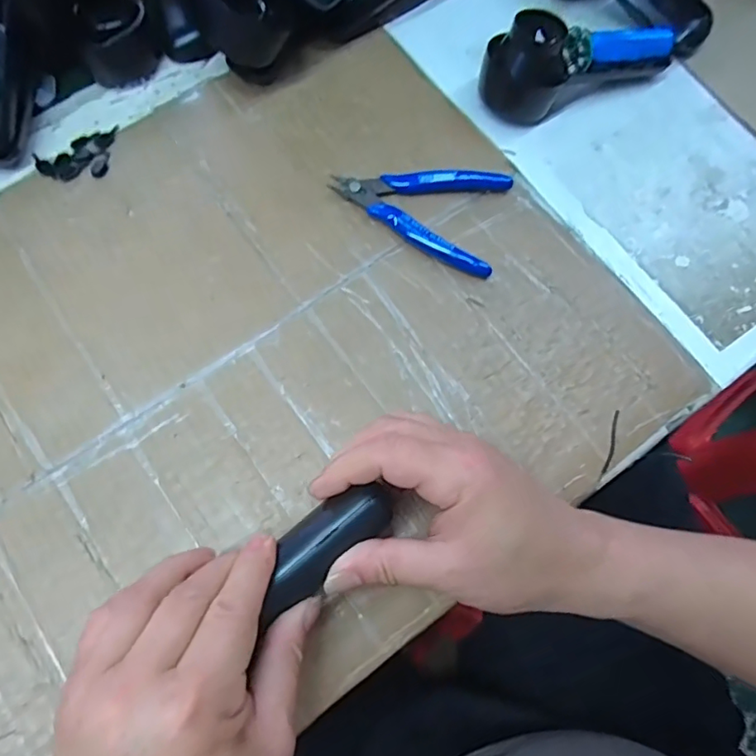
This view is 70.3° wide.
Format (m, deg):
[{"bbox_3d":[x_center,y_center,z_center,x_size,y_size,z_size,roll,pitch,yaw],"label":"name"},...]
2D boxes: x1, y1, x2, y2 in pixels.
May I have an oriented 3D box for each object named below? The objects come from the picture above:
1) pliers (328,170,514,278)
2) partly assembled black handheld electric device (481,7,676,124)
[{"bbox_3d":[0.027,-0.117,0.369,0.116,0.015,0.073,15,72,3],"label":"pliers"},{"bbox_3d":[0.147,-0.235,0.391,0.144,0.052,0.051,-22,74,-8],"label":"partly assembled black handheld electric device"}]

